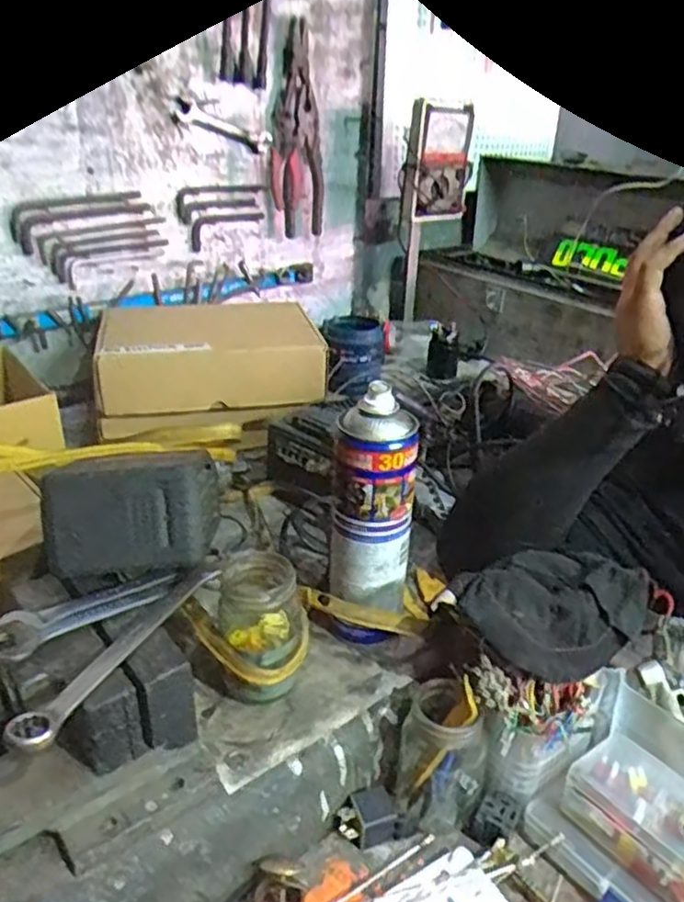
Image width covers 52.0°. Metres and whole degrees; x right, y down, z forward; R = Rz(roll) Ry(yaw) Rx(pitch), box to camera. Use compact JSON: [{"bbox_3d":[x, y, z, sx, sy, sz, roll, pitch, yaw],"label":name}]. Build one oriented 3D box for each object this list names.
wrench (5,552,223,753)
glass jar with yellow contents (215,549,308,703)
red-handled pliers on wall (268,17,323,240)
[{"bbox_3d":[-0.137,0.122,0.464,0.024,0.013,0.199,14,30,21],"label":"wrench"},{"bbox_3d":[-0.062,0.138,0.538,0.063,0.107,0.063,2,28,-1],"label":"glass jar with yellow contents"},{"bbox_3d":[-0.072,-0.463,1.058,0.036,0.273,0.102,15,34,30],"label":"red-handled pliers on wall"}]

